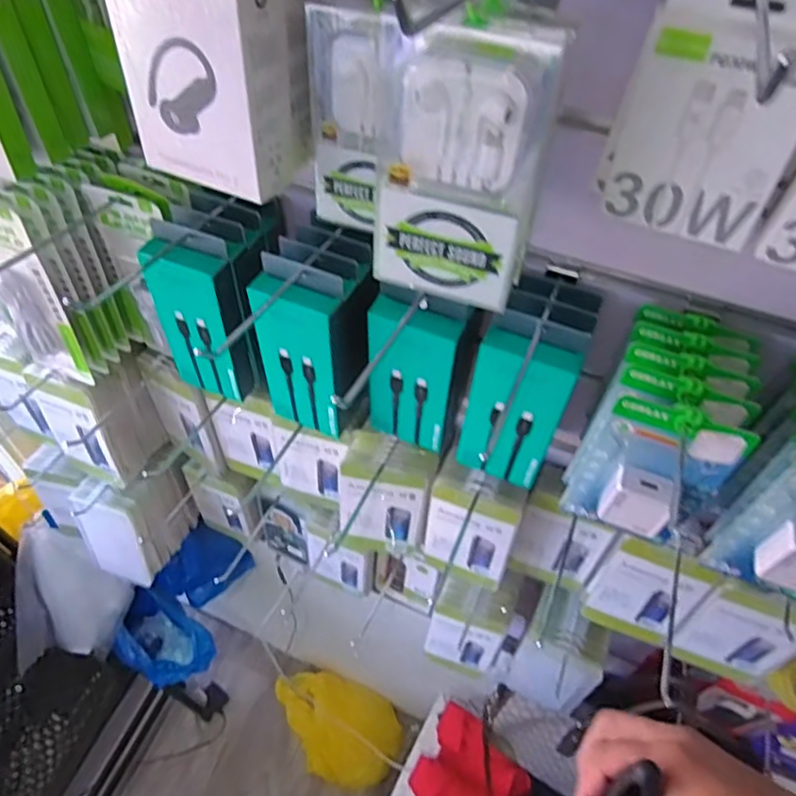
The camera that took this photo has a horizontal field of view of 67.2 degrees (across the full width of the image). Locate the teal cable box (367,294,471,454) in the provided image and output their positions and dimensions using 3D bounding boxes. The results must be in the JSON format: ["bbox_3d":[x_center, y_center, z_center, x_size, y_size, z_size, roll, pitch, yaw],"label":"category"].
[{"bbox_3d":[0.011,-0.012,0.493,0.072,0.157,0.024,14,51,8],"label":"teal cable box"}]

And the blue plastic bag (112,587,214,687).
[{"bbox_3d":[-0.439,0.451,1.123,0.176,0.124,0.134,23,52,15],"label":"blue plastic bag"}]

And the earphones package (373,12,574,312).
[{"bbox_3d":[0.030,-0.112,0.305,0.085,0.133,0.021,17,51,10],"label":"earphones package"}]

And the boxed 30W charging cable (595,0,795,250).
[{"bbox_3d":[0.158,-0.141,0.299,0.083,0.116,0.022,24,53,16],"label":"boxed 30W charging cable"}]

